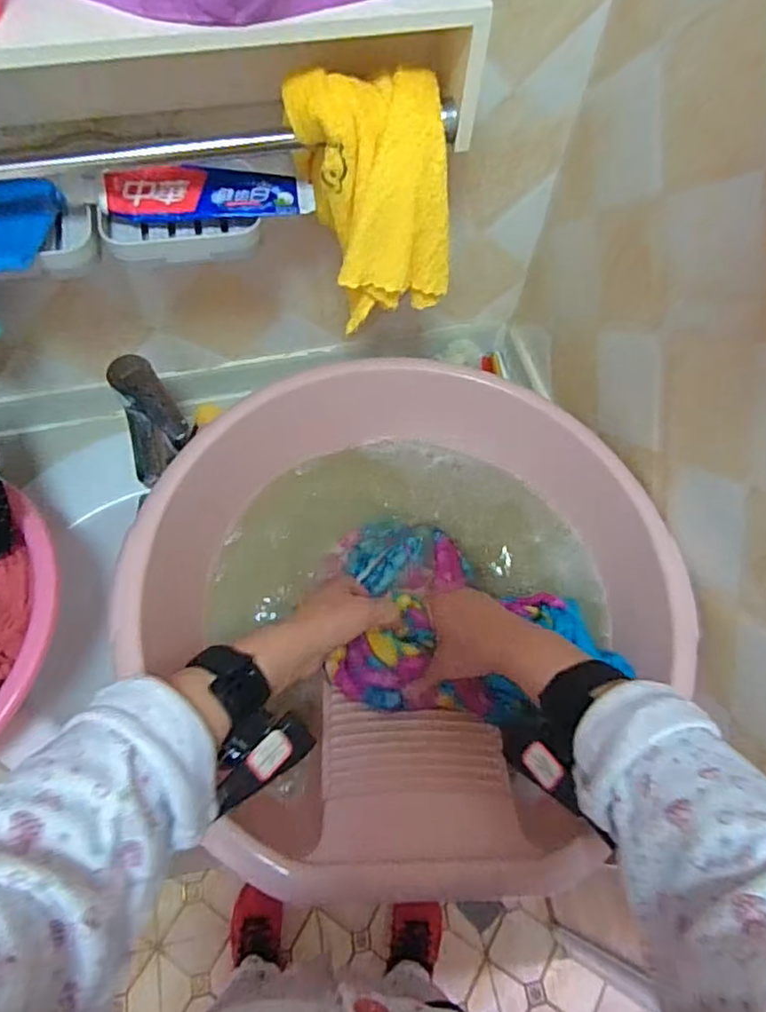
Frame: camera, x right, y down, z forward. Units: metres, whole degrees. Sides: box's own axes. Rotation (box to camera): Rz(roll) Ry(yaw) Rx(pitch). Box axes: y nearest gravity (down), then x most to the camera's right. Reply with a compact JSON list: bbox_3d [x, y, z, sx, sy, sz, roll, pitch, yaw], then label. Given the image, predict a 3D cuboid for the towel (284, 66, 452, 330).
[{"bbox_3d":[-0.002,-0.231,0.478,0.105,0.183,0.044,-10,42,3],"label":"towel"}]

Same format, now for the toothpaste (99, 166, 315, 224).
[{"bbox_3d":[-0.141,-0.258,0.499,0.164,0.025,0.049,-6,64,-6],"label":"toothpaste"}]

